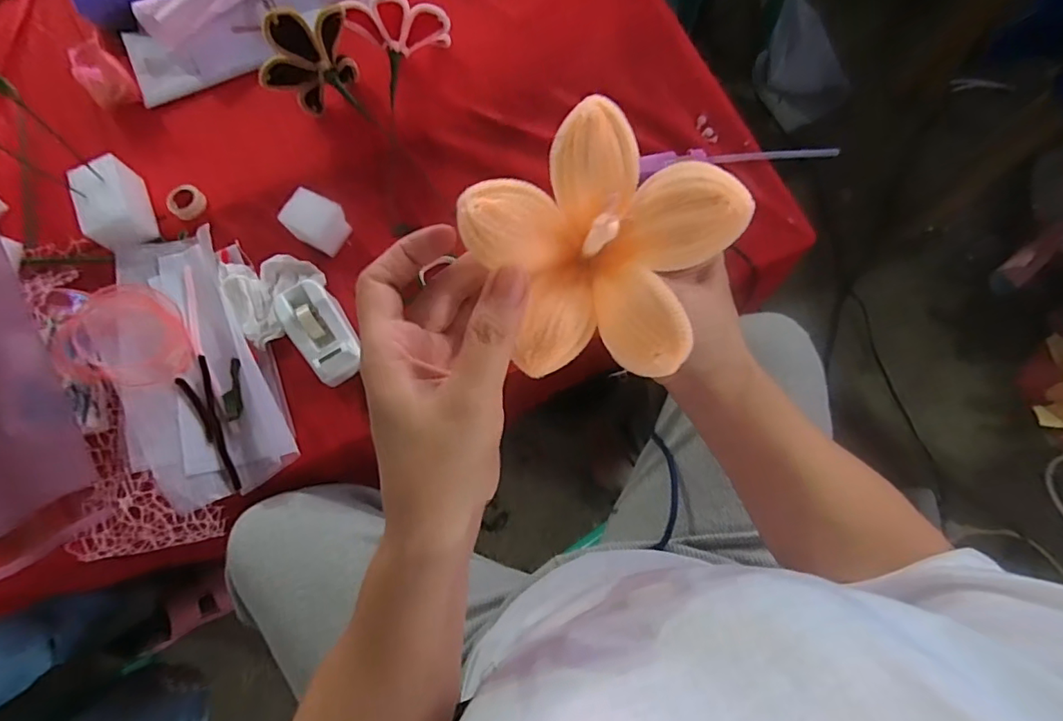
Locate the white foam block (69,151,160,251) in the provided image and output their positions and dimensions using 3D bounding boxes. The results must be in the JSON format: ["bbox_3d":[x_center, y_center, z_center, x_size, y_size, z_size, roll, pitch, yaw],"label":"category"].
[{"bbox_3d":[-0.450,-0.169,0.565,0.055,0.052,0.089,-28,76,-6],"label":"white foam block"}]

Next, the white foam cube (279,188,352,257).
[{"bbox_3d":[-0.233,-0.148,0.571,0.052,0.048,0.050,28,78,9],"label":"white foam cube"}]

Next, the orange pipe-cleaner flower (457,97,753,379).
[{"bbox_3d":[0.029,-0.047,0.230,0.115,0.046,0.115,1,101,6],"label":"orange pipe-cleaner flower"}]

